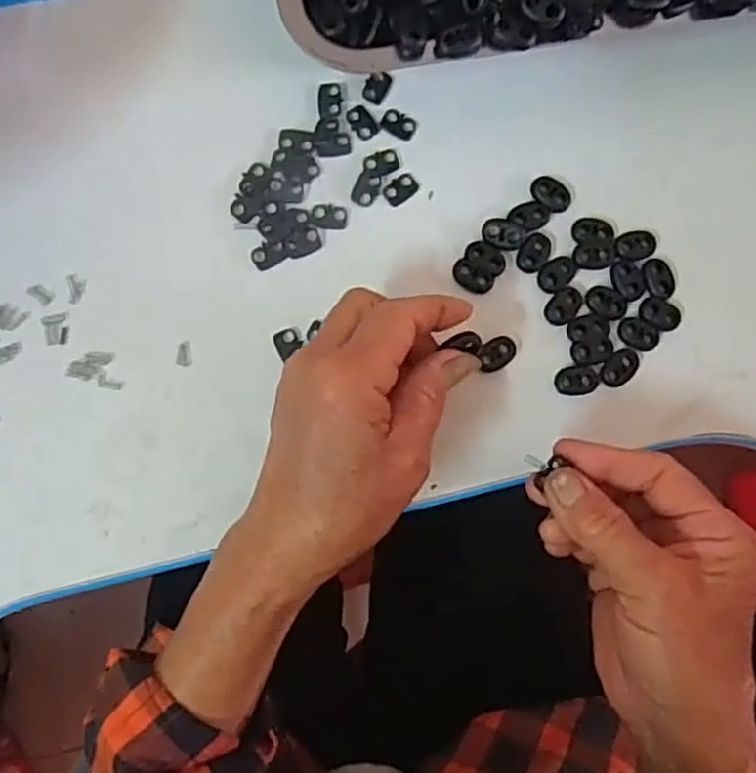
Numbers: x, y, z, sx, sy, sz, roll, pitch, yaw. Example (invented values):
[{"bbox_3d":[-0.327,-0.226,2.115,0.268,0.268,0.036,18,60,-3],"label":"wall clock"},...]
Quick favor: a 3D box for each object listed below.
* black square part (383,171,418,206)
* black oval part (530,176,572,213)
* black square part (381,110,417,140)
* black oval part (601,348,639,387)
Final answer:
[{"bbox_3d":[0.012,-0.102,0.371,0.018,0.004,0.012,-36,87,-8],"label":"black square part"},{"bbox_3d":[0.090,-0.100,0.373,0.022,0.004,0.014,42,81,1],"label":"black oval part"},{"bbox_3d":[0.011,-0.137,0.375,0.018,0.004,0.012,29,81,-1],"label":"black square part"},{"bbox_3d":[0.123,-0.010,0.366,0.015,0.004,0.022,42,81,1],"label":"black oval part"}]

